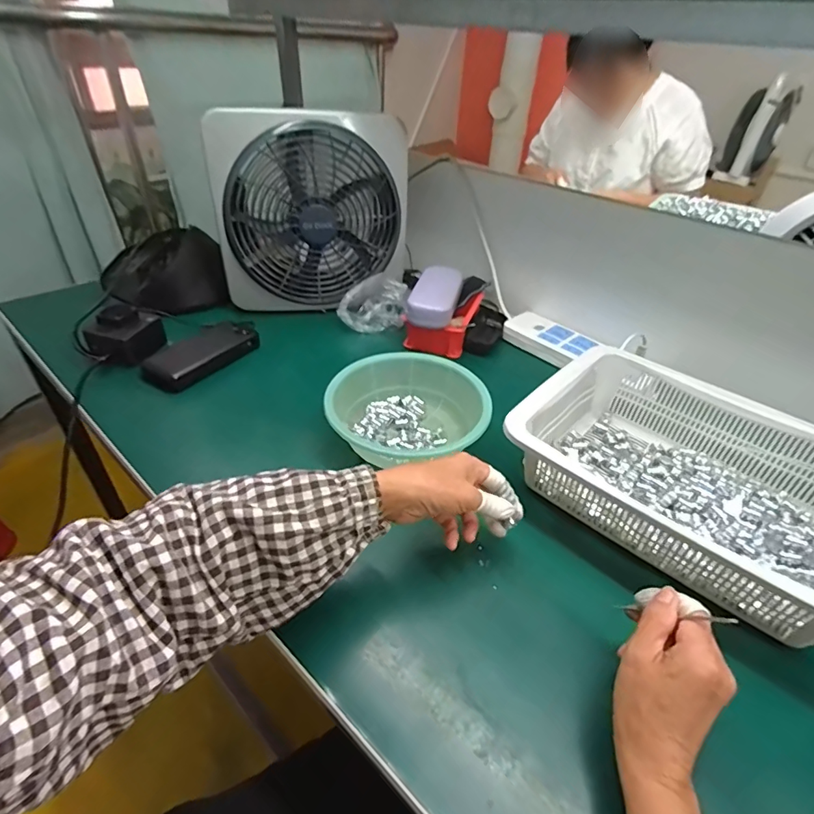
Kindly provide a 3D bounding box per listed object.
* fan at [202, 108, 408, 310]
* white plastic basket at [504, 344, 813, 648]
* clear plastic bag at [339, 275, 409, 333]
[{"bbox_3d":[-0.148,-0.300,0.753,0.292,0.282,0.089,-17,43,-23],"label":"fan"},{"bbox_3d":[0.302,0.063,0.491,0.330,0.081,0.272,33,47,32],"label":"white plastic basket"},{"bbox_3d":[-0.054,-0.170,0.765,0.109,0.085,0.052,8,39,7],"label":"clear plastic bag"}]

